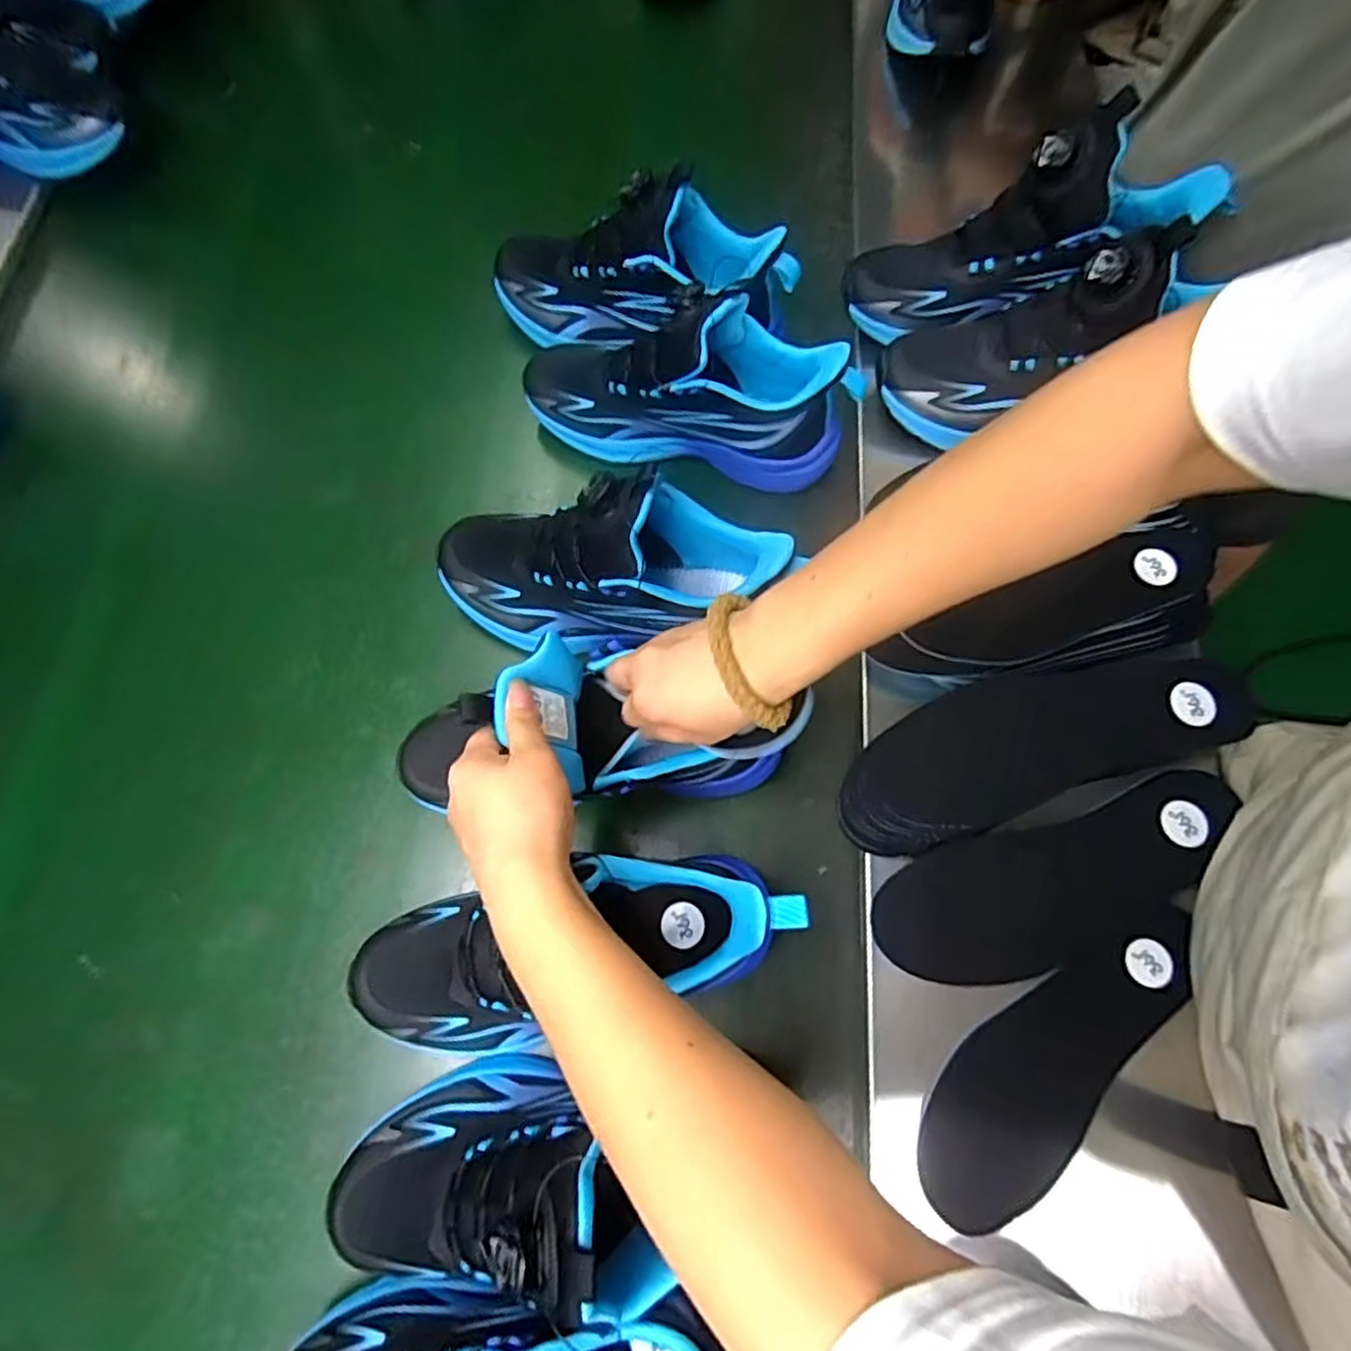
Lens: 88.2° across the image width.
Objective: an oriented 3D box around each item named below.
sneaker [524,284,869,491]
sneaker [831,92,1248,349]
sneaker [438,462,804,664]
[{"bbox_3d":[0.007,-0.225,0.531,0.247,0.139,0.081,14,72,4],"label":"sneaker"},{"bbox_3d":[0.252,-0.329,0.509,0.250,0.108,0.074,-13,70,26],"label":"sneaker"},{"bbox_3d":[-0.050,-0.074,0.470,0.233,0.161,0.084,8,72,2],"label":"sneaker"}]

